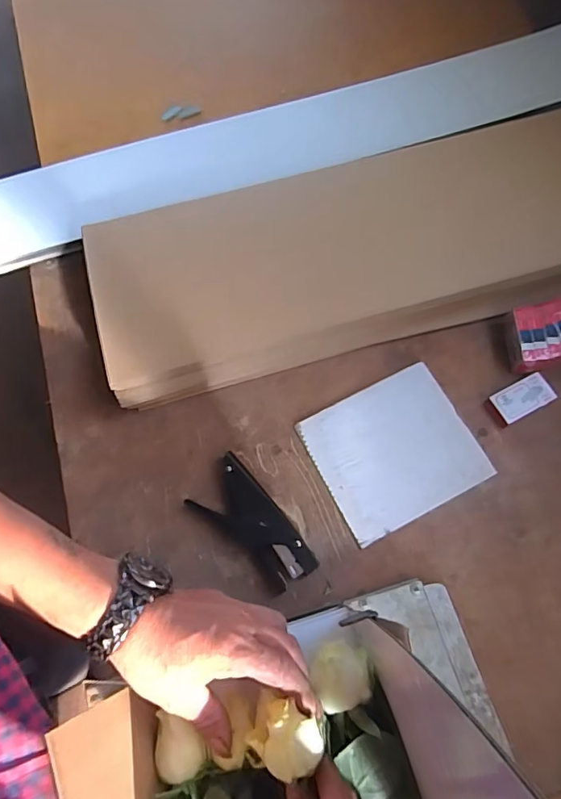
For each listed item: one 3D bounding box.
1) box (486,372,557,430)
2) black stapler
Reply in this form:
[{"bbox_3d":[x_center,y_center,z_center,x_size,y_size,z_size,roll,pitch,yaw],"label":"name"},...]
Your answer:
[{"bbox_3d":[0.283,0.001,0.585,0.076,0.014,0.038,-26,71,-8],"label":"box"},{"bbox_3d":[-0.029,0.138,0.535,0.066,0.025,0.144,-41,74,-13],"label":"black stapler"}]

